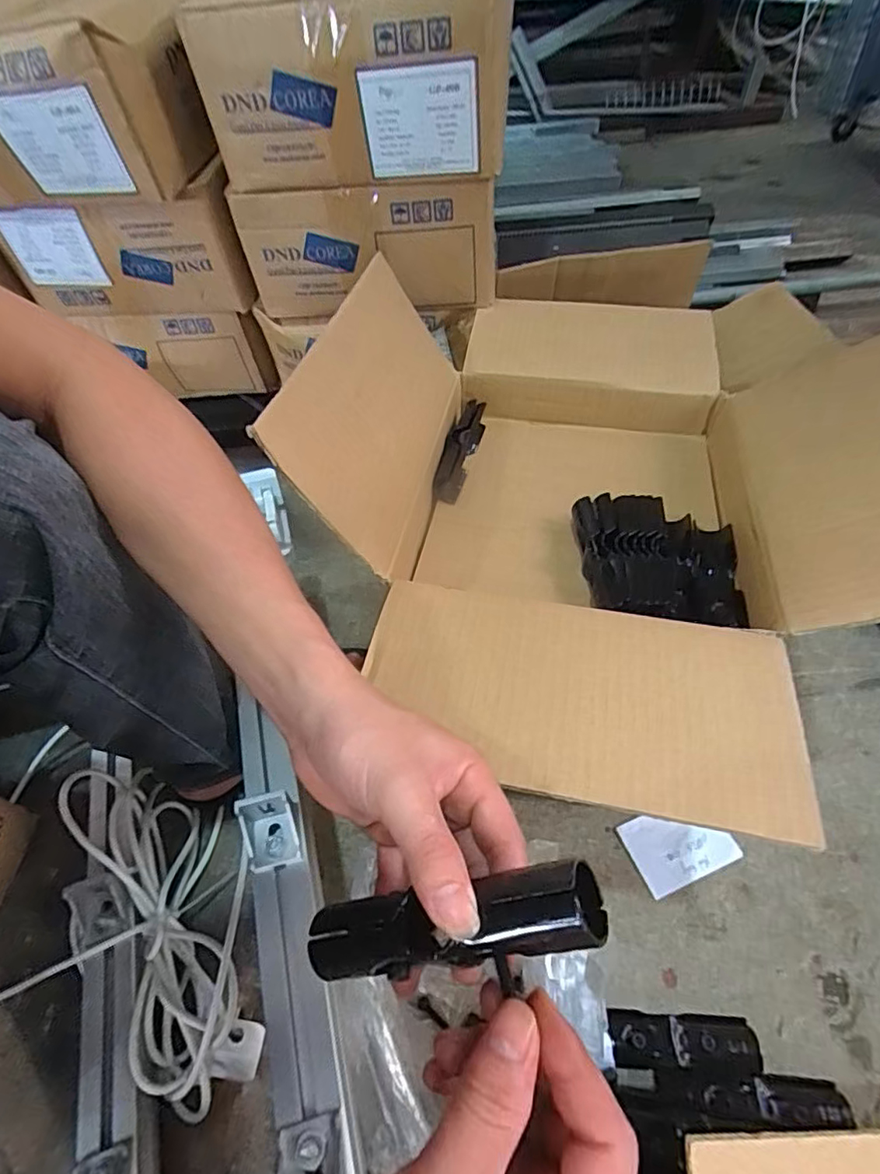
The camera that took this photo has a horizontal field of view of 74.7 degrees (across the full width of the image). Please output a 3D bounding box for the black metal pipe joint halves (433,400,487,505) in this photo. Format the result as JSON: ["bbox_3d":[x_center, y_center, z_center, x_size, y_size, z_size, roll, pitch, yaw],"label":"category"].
[{"bbox_3d":[0.021,-0.140,0.588,0.025,0.037,0.138,9,52,11],"label":"black metal pipe joint halves"}]

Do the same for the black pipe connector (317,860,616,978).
[{"bbox_3d":[0.006,0.142,0.241,0.133,0.031,0.030,-24,47,25],"label":"black pipe connector"}]

